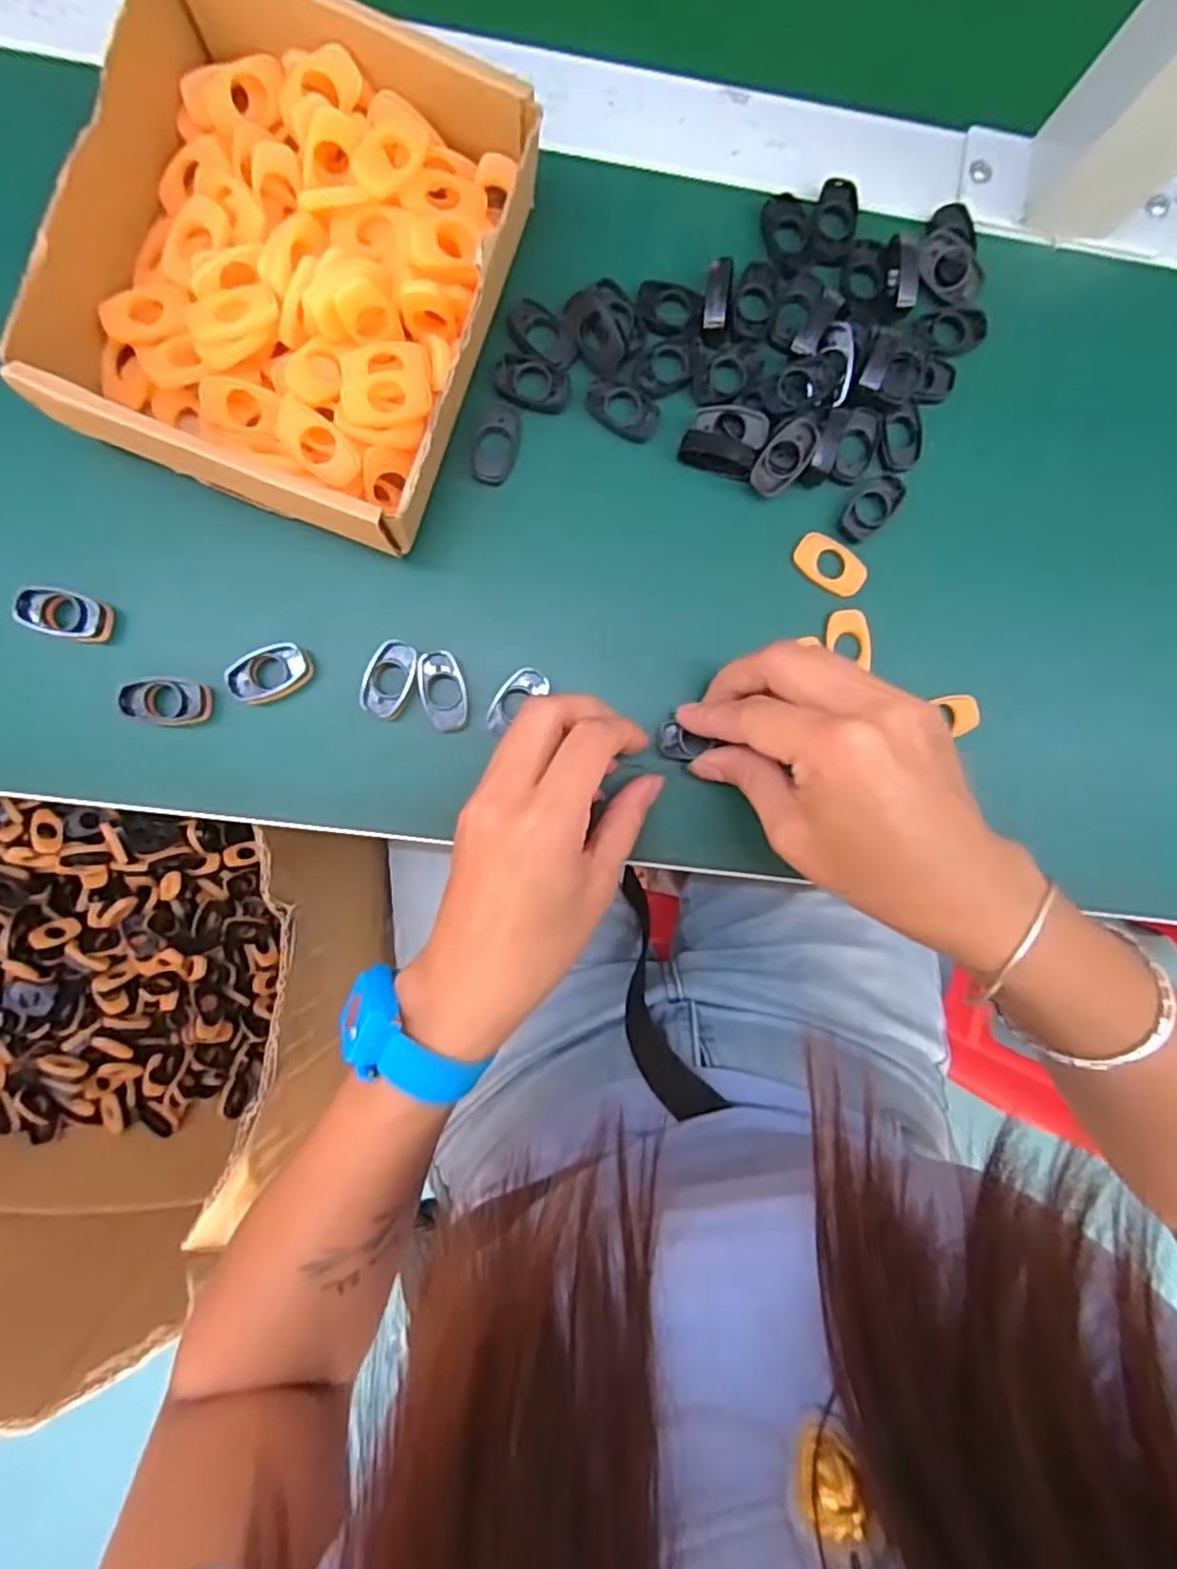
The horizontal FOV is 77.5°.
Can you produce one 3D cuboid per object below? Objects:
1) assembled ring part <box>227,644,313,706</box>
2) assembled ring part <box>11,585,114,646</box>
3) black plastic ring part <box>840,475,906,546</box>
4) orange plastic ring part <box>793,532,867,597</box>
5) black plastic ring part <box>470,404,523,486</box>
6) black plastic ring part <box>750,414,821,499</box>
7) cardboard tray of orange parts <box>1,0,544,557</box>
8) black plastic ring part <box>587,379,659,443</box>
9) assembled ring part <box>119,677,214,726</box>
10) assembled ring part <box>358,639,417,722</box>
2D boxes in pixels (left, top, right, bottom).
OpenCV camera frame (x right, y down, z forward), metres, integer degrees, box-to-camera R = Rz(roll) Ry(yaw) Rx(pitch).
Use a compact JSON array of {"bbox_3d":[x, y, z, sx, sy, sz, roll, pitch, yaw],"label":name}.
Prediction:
[{"bbox_3d":[-0.133,-0.046,0.306,0.033,0.011,0.020,-25,95,-3],"label":"assembled ring part"},{"bbox_3d":[-0.211,-0.069,0.295,0.032,0.010,0.018,15,92,-5],"label":"assembled ring part"},{"bbox_3d":[0.124,-0.122,0.321,0.018,0.004,0.035,44,89,-5],"label":"black plastic ring part"},{"bbox_3d":[0.107,-0.097,0.323,0.034,0.004,0.019,30,90,-5],"label":"orange plastic ring part"},{"bbox_3d":[-0.039,-0.143,0.309,0.019,0.004,0.031,12,92,-5],"label":"black plastic ring part"},{"bbox_3d":[0.084,-0.139,0.313,0.018,0.011,0.034,41,89,-5],"label":"black plastic ring part"},{"bbox_3d":[-0.111,-0.193,0.279,0.151,0.052,0.173,17,91,-5],"label":"cardboard tray of orange parts"},{"bbox_3d":[0.015,-0.160,0.312,0.032,0.004,0.019,33,90,-5],"label":"black plastic ring part"},{"bbox_3d":[-0.173,-0.034,0.301,0.033,0.006,0.019,2,93,-5],"label":"assembled ring part"},{"bbox_3d":[-0.083,-0.044,0.310,0.020,0.011,0.032,21,91,-5],"label":"assembled ring part"}]

